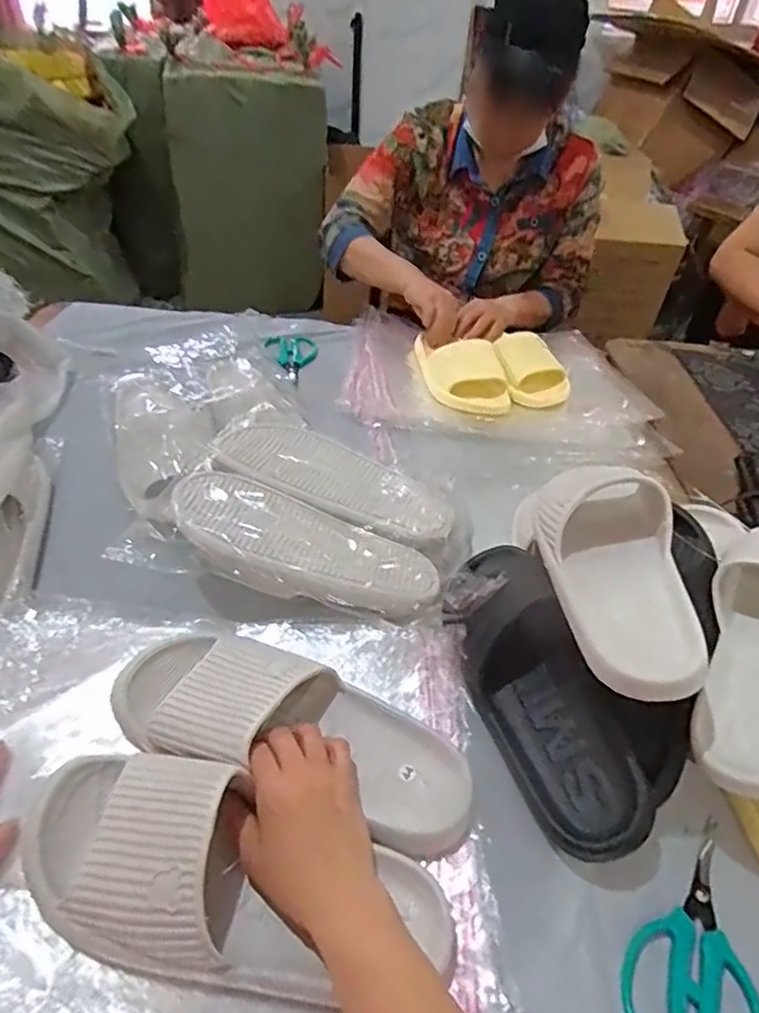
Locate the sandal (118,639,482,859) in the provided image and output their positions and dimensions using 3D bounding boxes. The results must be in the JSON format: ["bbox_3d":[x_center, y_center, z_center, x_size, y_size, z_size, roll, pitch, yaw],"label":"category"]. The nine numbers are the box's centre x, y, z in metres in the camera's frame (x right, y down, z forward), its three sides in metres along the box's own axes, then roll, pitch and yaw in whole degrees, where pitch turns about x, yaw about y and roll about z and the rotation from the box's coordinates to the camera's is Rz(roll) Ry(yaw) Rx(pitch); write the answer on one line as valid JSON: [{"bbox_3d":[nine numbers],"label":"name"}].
[{"bbox_3d":[-0.066,0.168,0.476,0.288,0.061,0.105,20,44,6],"label":"sandal"}]

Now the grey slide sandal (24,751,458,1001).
[{"bbox_3d":[-0.094,0.240,0.397,0.292,0.081,0.110,16,43,2],"label":"grey slide sandal"}]

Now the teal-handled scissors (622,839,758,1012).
[{"bbox_3d":[0.214,0.292,0.409,0.080,0.007,0.135,23,45,18],"label":"teal-handled scissors"}]

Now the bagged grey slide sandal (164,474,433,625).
[{"bbox_3d":[-0.074,0.048,0.578,0.257,0.071,0.109,18,44,14],"label":"bagged grey slide sandal"}]

